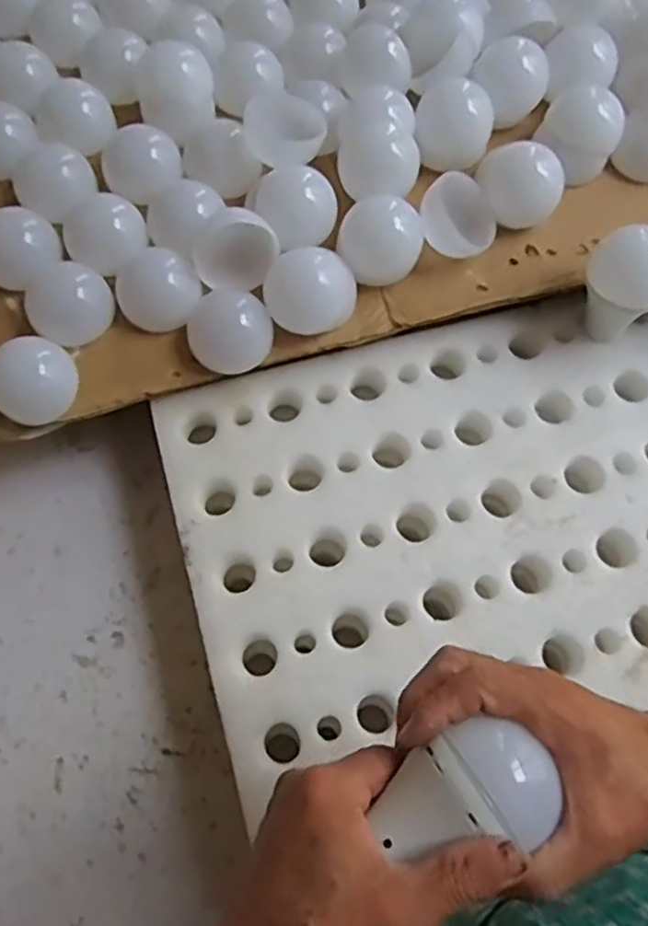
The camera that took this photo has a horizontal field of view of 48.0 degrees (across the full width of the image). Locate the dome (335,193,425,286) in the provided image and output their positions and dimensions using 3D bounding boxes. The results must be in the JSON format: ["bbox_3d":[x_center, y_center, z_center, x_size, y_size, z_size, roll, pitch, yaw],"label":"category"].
[{"bbox_3d":[0.045,-0.177,0.587,0.067,0.049,0.065,0,69,-1],"label":"dome"}]

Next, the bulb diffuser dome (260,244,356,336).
[{"bbox_3d":[-0.010,-0.135,0.561,0.069,0.039,0.057,-6,69,-3],"label":"bulb diffuser dome"}]

